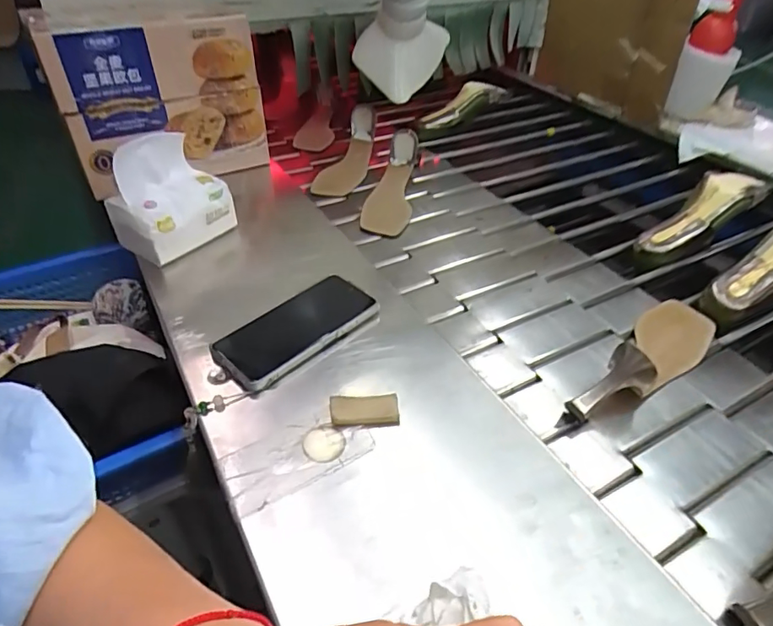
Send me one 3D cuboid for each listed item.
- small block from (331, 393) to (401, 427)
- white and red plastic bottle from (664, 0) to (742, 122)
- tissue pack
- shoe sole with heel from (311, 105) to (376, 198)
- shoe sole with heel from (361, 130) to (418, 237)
[{"bbox_3d":[-0.019,0.086,0.454,0.058,0.010,0.030,-4,40,-8],"label":"small block"},{"bbox_3d":[0.612,-0.490,0.969,0.087,0.265,0.099,28,42,23],"label":"white and red plastic bottle"},{"bbox_3d":[-0.265,-0.142,0.626,0.095,0.108,0.119,24,44,24],"label":"tissue pack"},{"bbox_3d":[-0.066,-0.294,0.939,0.079,0.035,0.259,9,55,8],"label":"shoe sole with heel"},{"bbox_3d":[0.007,-0.218,0.840,0.075,0.070,0.248,5,40,3],"label":"shoe sole with heel"}]

